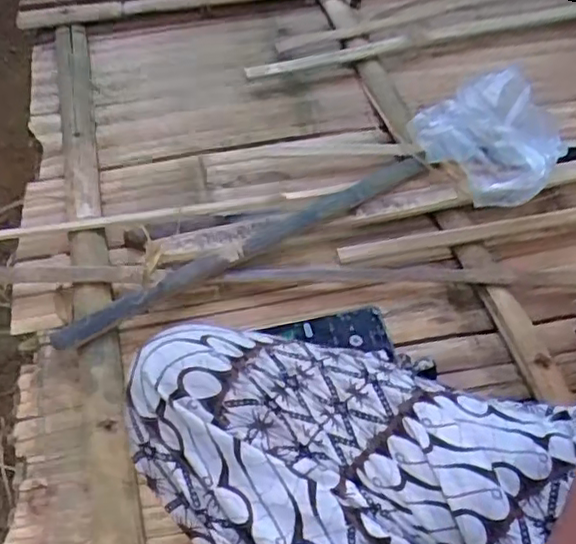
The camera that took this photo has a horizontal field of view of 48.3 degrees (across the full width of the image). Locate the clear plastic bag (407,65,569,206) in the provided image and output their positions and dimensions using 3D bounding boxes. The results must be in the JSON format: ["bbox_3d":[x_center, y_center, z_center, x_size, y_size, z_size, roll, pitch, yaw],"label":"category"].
[{"bbox_3d":[0.262,-0.168,0.796,0.168,0.052,0.181,-25,57,-15],"label":"clear plastic bag"}]

